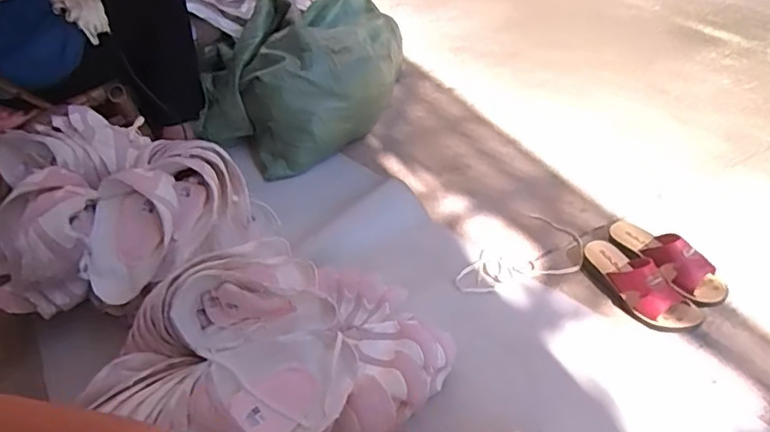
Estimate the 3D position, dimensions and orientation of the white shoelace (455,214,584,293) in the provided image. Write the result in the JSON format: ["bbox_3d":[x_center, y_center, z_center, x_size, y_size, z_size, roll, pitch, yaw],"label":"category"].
[{"bbox_3d":[0.271,0.088,1.096,0.269,0.011,0.156,-32,47,-24],"label":"white shoelace"}]

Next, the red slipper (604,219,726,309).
[{"bbox_3d":[0.507,0.069,1.024,0.078,0.068,0.230,-23,44,-17],"label":"red slipper"}]

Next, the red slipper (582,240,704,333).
[{"bbox_3d":[0.439,0.111,0.988,0.089,0.080,0.224,-27,45,-21],"label":"red slipper"}]

